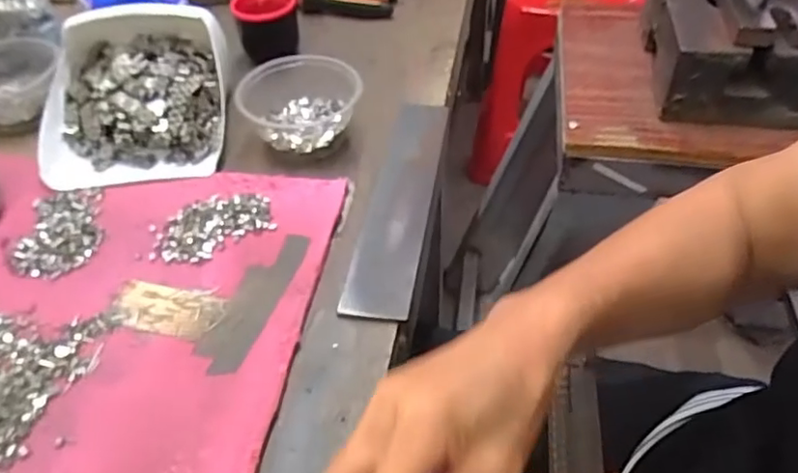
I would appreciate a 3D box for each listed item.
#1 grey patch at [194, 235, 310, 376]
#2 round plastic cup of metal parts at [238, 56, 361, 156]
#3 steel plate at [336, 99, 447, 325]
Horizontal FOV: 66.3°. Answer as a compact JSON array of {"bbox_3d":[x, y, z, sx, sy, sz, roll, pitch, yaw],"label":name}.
[{"bbox_3d":[-0.101,0.042,0.426,0.034,0.004,0.120,13,49,12],"label":"grey patch"},{"bbox_3d":[-0.088,-0.118,0.548,0.107,0.047,0.090,-10,48,-9],"label":"round plastic cup of metal parts"},{"bbox_3d":[0.001,-0.035,0.499,0.048,0.005,0.242,2,48,12],"label":"steel plate"}]

